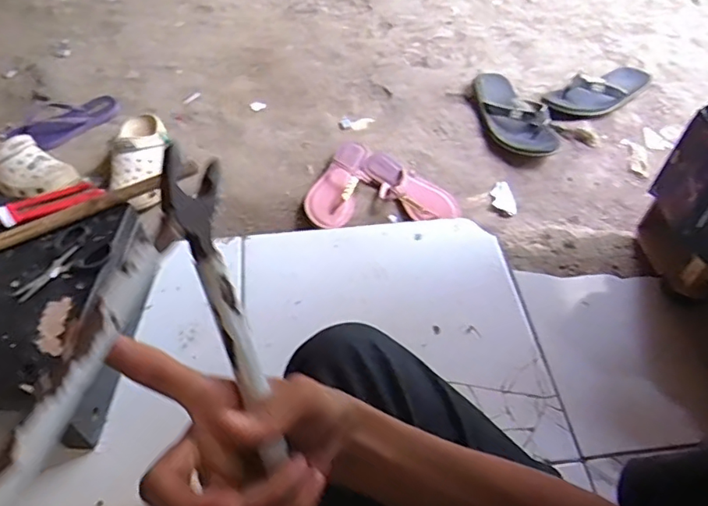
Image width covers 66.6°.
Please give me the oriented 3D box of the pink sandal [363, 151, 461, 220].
[{"bbox_3d":[0.102,-0.128,1.012,0.210,0.035,0.100,38,60,25],"label":"pink sandal"}]

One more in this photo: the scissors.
[{"bbox_3d":[-0.346,0.015,0.635,0.068,0.010,0.110,32,58,22],"label":"scissors"}]

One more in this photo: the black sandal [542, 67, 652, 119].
[{"bbox_3d":[0.531,-0.356,1.152,0.286,0.054,0.103,-22,56,-18],"label":"black sandal"}]

